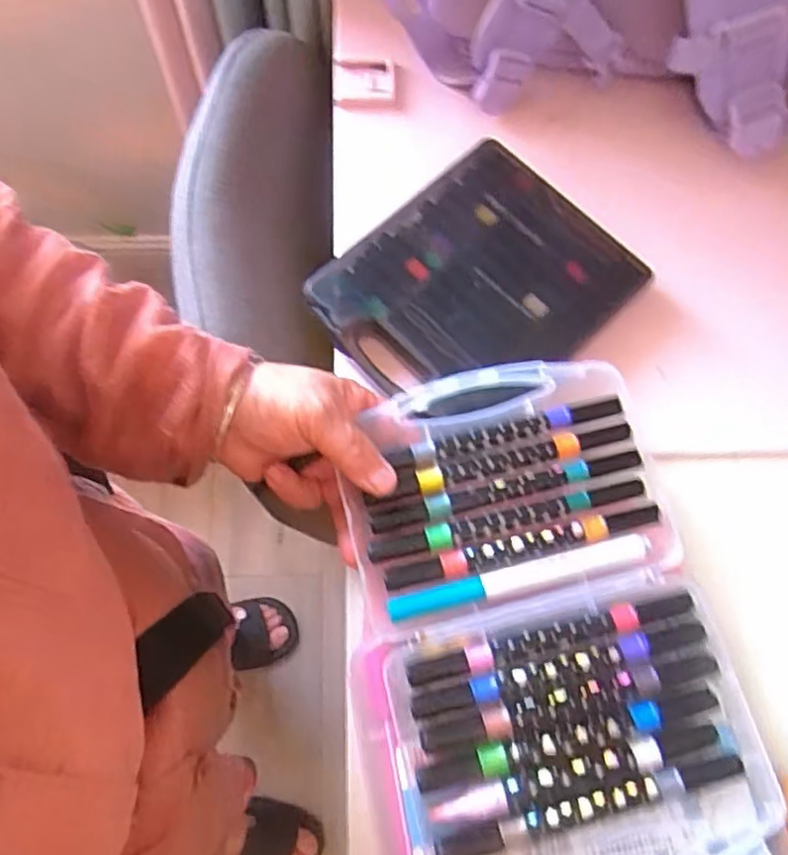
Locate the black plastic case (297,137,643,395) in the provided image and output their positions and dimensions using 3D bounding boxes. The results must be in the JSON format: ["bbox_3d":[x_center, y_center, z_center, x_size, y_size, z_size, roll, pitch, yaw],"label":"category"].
[{"bbox_3d":[0.049,-0.087,0.387,0.168,0.019,0.137,-41,78,-13],"label":"black plastic case"}]

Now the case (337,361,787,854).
[{"bbox_3d":[0.071,0.094,0.330,0.175,0.031,0.248,-10,73,-4],"label":"case"}]

